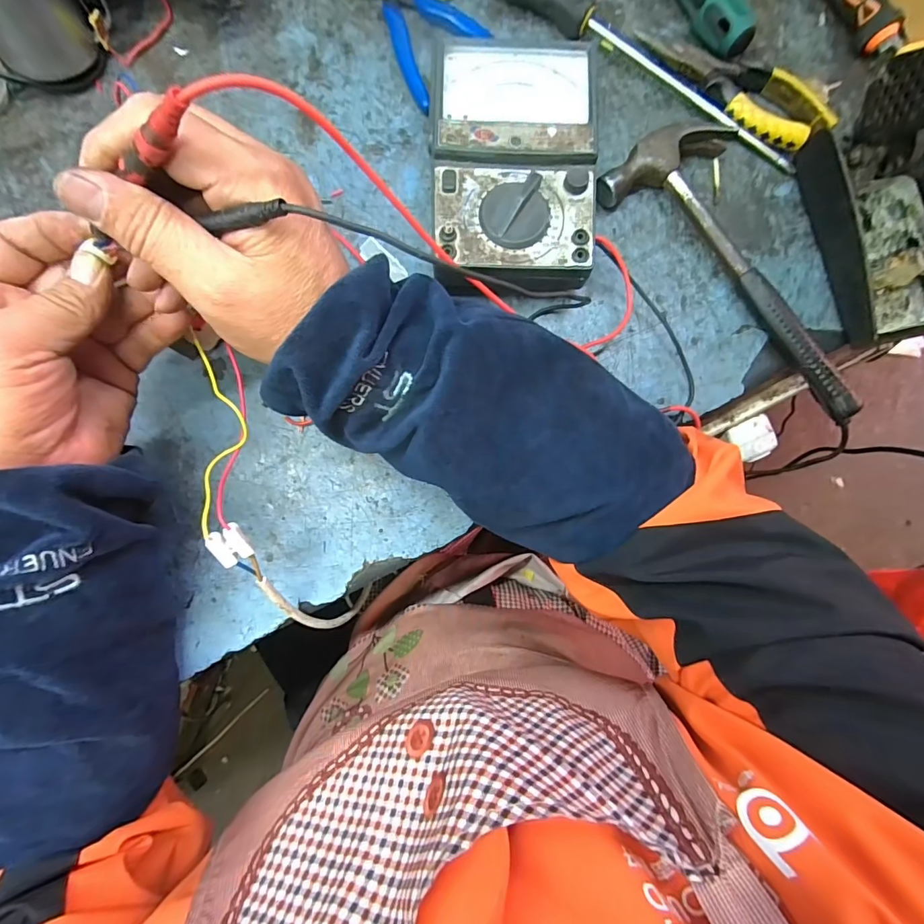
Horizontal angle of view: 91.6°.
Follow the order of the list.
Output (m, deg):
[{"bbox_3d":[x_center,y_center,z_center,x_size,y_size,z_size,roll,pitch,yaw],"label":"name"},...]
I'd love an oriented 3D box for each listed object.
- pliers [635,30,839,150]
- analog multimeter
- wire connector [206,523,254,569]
[{"bbox_3d":[0.209,-0.290,0.350,0.154,0.020,0.046,26,85,1],"label":"pliers"},{"bbox_3d":[0.036,-0.205,0.323,0.111,0.050,0.175,-3,85,-2],"label":"analog multimeter"},{"bbox_3d":[-0.134,0.049,0.262,0.018,0.013,0.022,-35,107,-20],"label":"wire connector"}]

